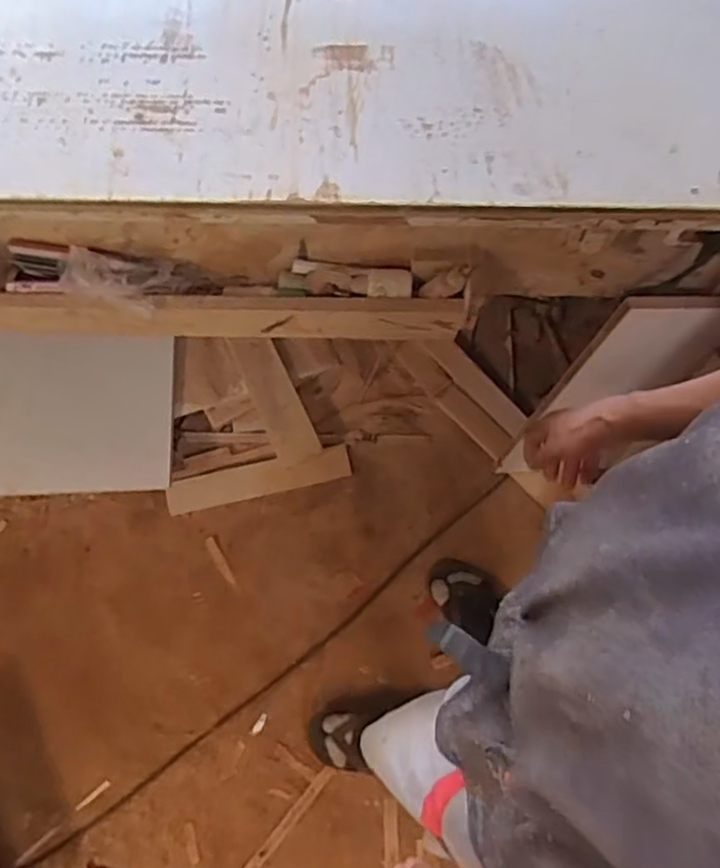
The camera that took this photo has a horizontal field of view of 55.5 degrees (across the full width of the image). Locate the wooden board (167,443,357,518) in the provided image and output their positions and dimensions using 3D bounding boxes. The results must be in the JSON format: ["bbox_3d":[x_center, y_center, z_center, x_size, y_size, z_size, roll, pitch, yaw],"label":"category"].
[{"bbox_3d":[-0.195,0.086,1.336,0.352,0.027,0.064,-12,74,-5],"label":"wooden board"}]

